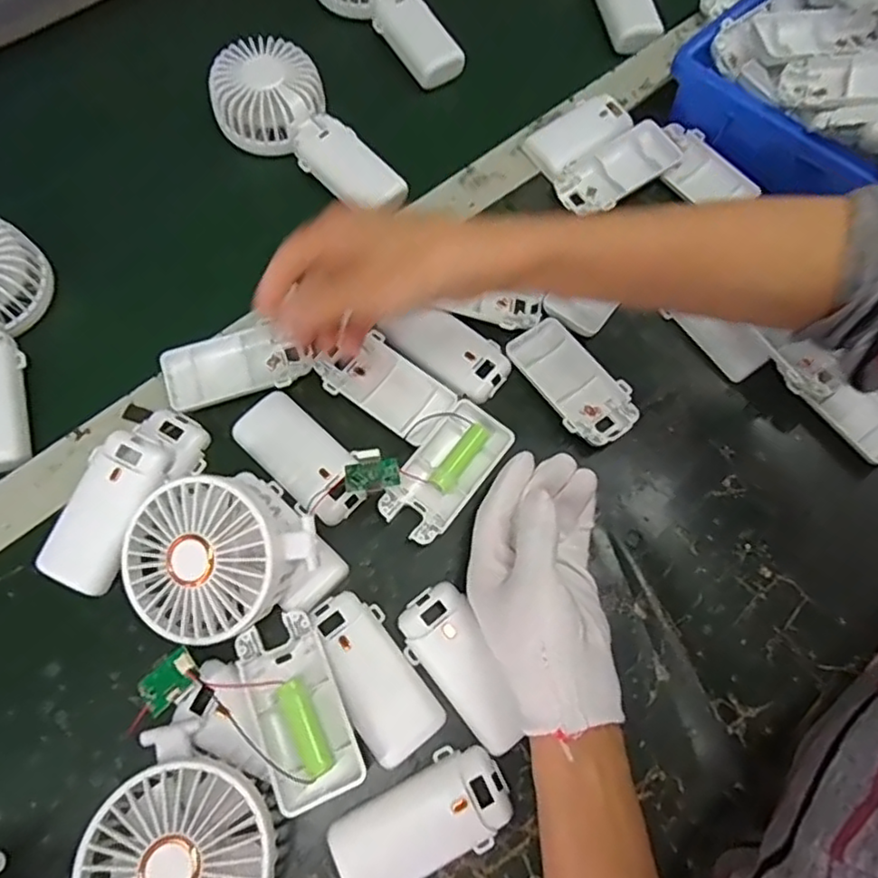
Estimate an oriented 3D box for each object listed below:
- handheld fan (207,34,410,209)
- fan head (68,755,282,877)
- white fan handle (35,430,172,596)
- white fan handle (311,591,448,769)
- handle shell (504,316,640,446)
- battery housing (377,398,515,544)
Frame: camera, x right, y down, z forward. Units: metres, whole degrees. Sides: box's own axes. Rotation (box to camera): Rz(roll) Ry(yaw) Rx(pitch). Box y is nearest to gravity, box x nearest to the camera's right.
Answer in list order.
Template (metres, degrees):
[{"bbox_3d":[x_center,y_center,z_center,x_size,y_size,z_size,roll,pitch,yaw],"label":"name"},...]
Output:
[{"bbox_3d":[-0.098,-0.243,0.497,0.182,0.036,0.087,40,72,2],"label":"handheld fan"},{"bbox_3d":[-0.122,0.202,0.305,0.084,0.053,0.084,1,68,-1],"label":"fan head"},{"bbox_3d":[-0.196,0.042,0.372,0.044,0.018,0.092,25,85,10],"label":"white fan handle"},{"bbox_3d":[-0.037,0.131,0.354,0.042,0.017,0.092,-33,73,-13],"label":"white fan handle"},{"bbox_3d":[0.090,-0.038,0.425,0.048,0.016,0.093,-34,73,-14],"label":"handle shell"},{"bbox_3d":[0.005,0.020,0.396,0.044,0.014,0.092,36,72,12],"label":"battery housing"}]

